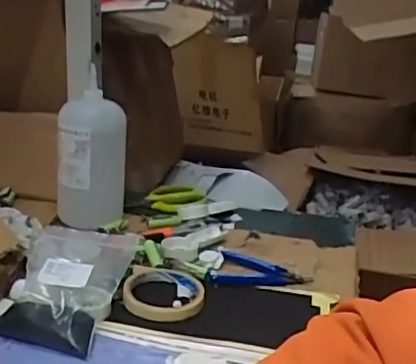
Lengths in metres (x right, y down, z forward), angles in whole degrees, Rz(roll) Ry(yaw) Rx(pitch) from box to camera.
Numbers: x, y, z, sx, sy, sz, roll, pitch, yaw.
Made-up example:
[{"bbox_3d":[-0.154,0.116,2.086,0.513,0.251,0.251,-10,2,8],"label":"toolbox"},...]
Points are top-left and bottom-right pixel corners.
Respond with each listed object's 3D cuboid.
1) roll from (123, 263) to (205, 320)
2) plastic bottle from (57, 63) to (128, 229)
[{"bbox_3d":[-0.048,0.121,0.657,0.087,0.016,0.093,2,18,-3],"label":"roll"},{"bbox_3d":[-0.163,-0.031,0.830,0.091,0.188,0.072,3,18,-2],"label":"plastic bottle"}]

